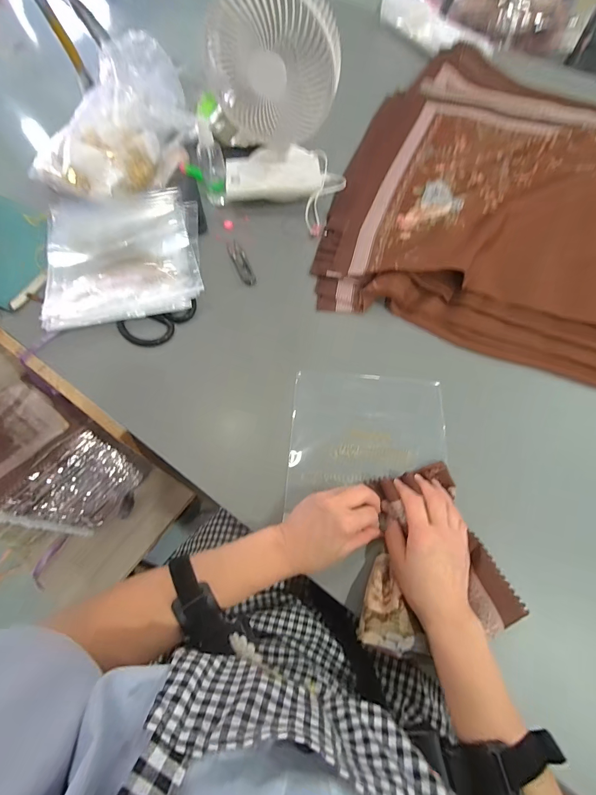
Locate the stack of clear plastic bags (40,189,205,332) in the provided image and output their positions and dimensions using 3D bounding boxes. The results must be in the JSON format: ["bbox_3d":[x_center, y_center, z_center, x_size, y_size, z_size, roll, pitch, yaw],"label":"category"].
[{"bbox_3d":[-0.269,-0.224,0.562,0.228,0.021,0.263,-9,64,-8],"label":"stack of clear plastic bags"}]

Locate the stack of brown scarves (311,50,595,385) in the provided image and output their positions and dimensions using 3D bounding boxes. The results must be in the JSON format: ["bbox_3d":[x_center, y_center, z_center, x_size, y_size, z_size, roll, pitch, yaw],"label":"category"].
[{"bbox_3d":[0.602,-0.279,0.584,1.053,0.070,0.681,21,68,9],"label":"stack of brown scarves"}]

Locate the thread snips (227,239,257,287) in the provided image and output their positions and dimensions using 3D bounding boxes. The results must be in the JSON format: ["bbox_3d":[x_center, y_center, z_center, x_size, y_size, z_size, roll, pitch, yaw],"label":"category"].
[{"bbox_3d":[-0.091,-0.215,0.576,0.023,0.010,0.092,-22,68,-9],"label":"thread snips"}]

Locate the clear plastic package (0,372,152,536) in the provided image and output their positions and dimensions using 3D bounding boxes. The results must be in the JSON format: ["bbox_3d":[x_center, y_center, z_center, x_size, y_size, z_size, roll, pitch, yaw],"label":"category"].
[{"bbox_3d":[-0.469,0.128,0.719,0.197,0.305,0.184,37,71,15],"label":"clear plastic package"}]

